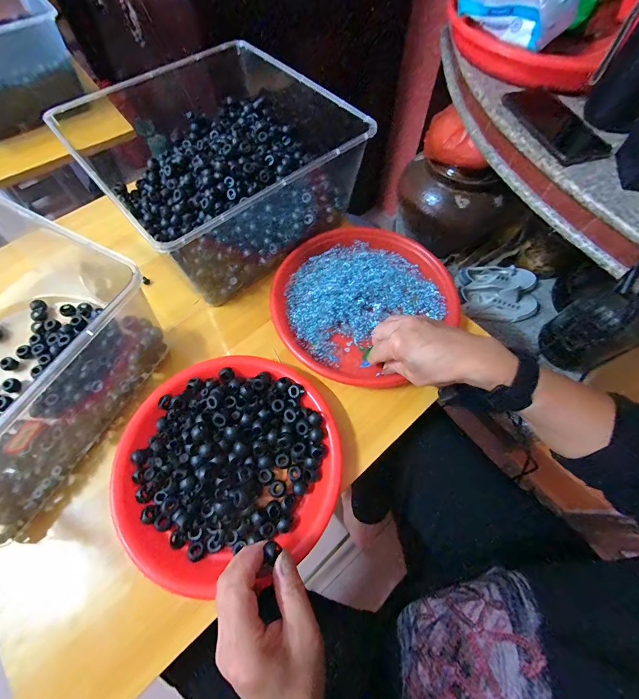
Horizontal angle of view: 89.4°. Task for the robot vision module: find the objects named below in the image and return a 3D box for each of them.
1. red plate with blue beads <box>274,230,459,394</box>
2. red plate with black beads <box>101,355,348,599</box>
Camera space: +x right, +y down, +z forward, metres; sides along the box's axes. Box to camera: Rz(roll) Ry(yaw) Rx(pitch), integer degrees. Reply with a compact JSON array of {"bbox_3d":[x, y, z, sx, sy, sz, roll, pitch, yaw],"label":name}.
[{"bbox_3d":[0.052,-0.071,0.437,0.223,0.028,0.233,0,64,1],"label":"red plate with blue beads"},{"bbox_3d":[-0.096,0.109,0.341,0.229,0.033,0.214,0,64,1],"label":"red plate with black beads"}]

